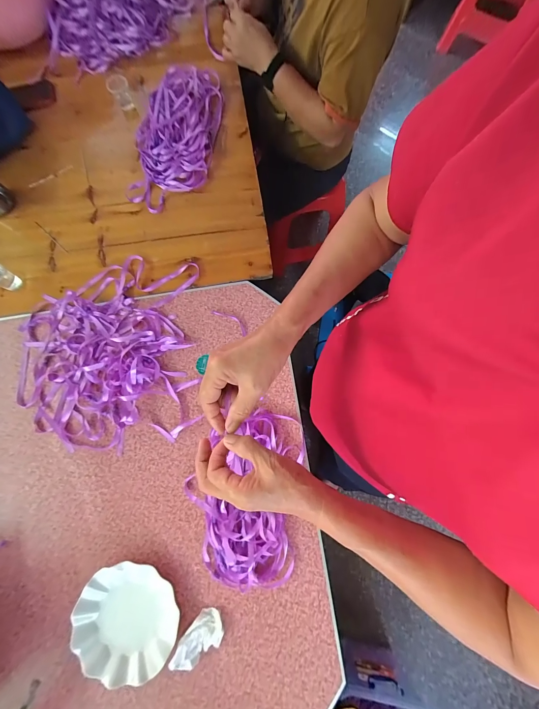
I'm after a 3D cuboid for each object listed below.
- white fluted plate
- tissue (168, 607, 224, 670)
[{"bbox_3d":[-0.258,0.482,0.519,0.173,0.027,0.171,-3,78,-1],"label":"white fluted plate"},{"bbox_3d":[-0.124,0.513,0.510,0.057,0.030,0.097,42,81,7],"label":"tissue"}]

